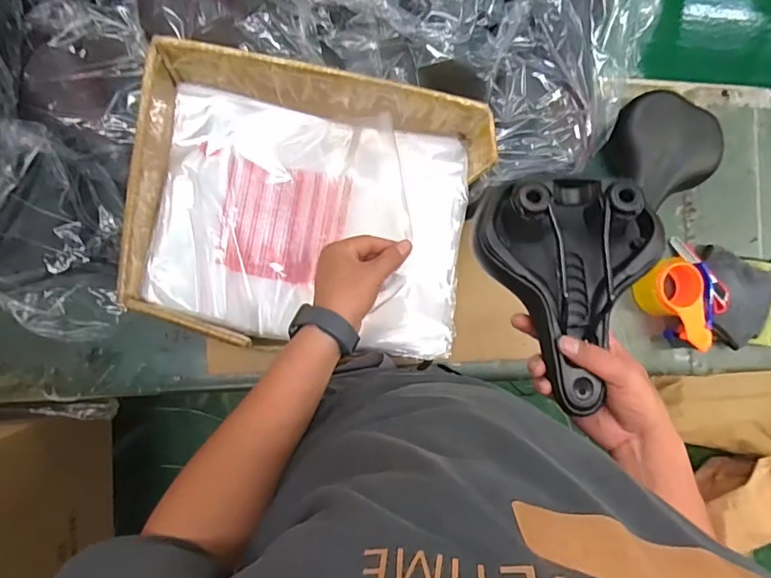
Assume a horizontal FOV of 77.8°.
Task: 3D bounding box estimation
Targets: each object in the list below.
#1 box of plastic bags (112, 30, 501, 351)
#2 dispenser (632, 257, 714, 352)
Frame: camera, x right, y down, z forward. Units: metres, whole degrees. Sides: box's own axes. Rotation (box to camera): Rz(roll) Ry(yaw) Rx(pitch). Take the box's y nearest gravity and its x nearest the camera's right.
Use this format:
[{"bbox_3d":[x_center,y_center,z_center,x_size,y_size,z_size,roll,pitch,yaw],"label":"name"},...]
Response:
[{"bbox_3d":[-0.083,-0.092,0.602,0.399,0.128,0.323,5,87,-8],"label":"box of plastic bags"},{"bbox_3d":[0.483,0.029,0.826,0.105,0.060,0.156,-9,89,-8],"label":"dispenser"}]

